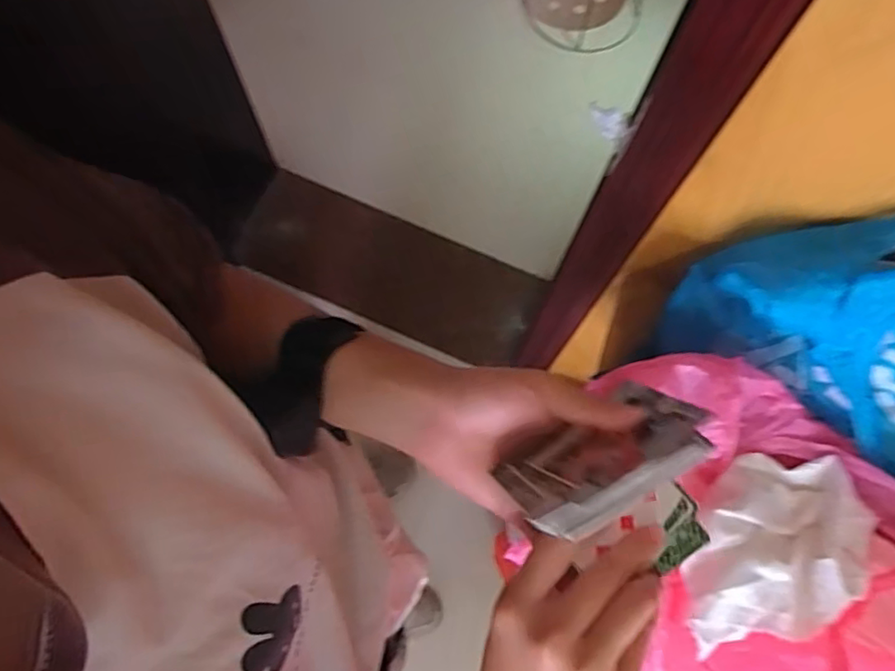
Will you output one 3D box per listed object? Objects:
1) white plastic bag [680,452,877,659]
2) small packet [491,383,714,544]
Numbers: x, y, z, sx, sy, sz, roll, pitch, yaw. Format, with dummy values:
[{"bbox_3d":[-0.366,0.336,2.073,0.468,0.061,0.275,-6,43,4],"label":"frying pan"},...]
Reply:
[{"bbox_3d":[0.283,0.189,0.534,0.138,0.047,0.198,29,75,7],"label":"white plastic bag"},{"bbox_3d":[0.077,0.059,0.303,0.096,0.059,0.017,-28,117,-7],"label":"small packet"}]

